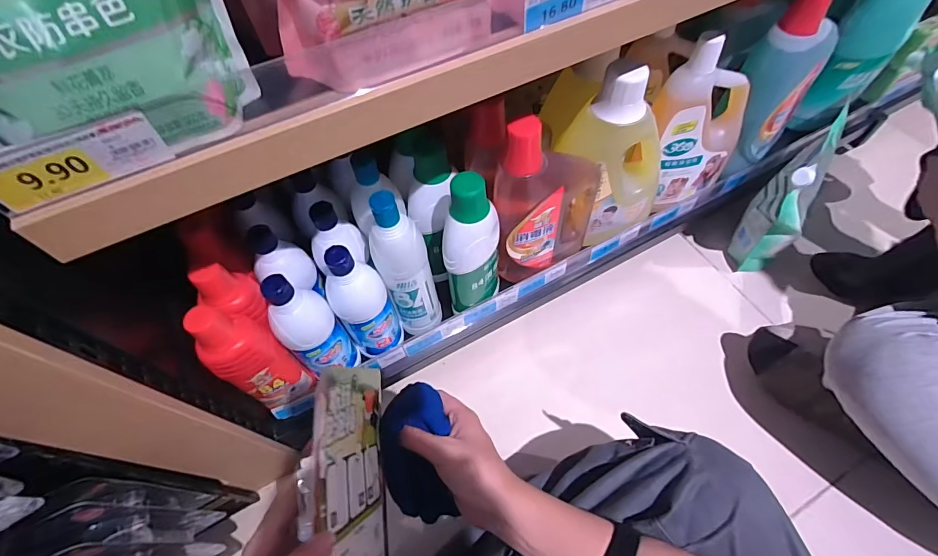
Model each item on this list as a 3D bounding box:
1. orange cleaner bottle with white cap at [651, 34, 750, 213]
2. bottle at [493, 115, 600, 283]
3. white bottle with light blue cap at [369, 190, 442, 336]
[{"bbox_3d":[0.332,-0.225,0.631,0.136,0.242,0.083,-24,61,-11],"label":"orange cleaner bottle with white cap"},{"bbox_3d":[0.100,-0.096,0.574,0.139,0.269,0.062,-33,63,-16],"label":"bottle"},{"bbox_3d":[-0.077,-0.006,0.538,0.060,0.238,0.053,-16,60,-6],"label":"white bottle with light blue cap"}]

